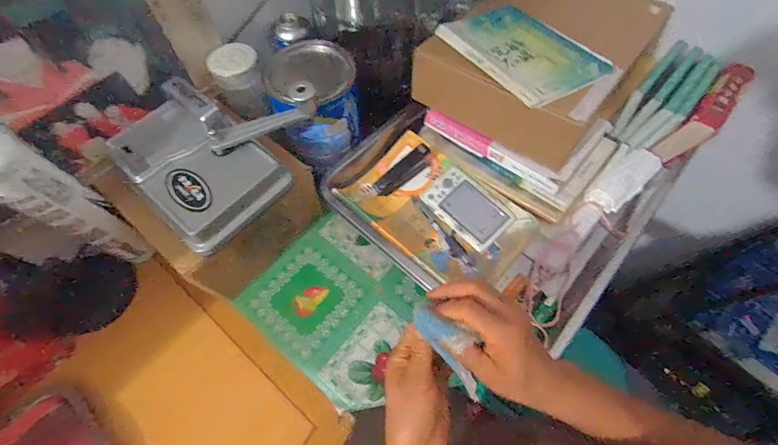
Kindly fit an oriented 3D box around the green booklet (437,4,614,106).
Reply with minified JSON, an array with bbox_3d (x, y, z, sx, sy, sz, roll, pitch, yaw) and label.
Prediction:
[{"bbox_3d":[0.191,-0.248,0.503,0.155,0.008,0.201,-26,61,-17],"label":"green booklet"}]

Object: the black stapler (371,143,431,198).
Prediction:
[{"bbox_3d":[0.025,-0.081,0.550,0.110,0.027,0.027,-39,68,-17],"label":"black stapler"}]

